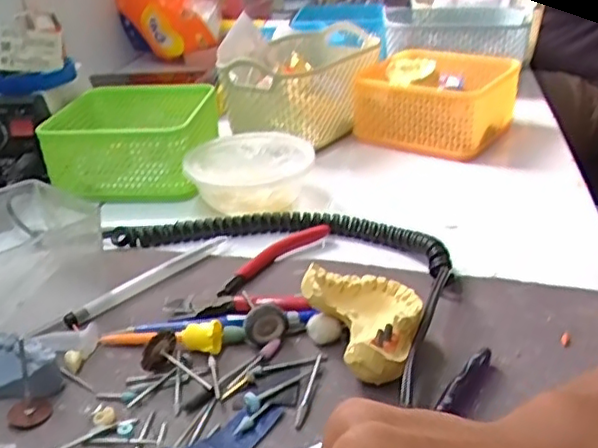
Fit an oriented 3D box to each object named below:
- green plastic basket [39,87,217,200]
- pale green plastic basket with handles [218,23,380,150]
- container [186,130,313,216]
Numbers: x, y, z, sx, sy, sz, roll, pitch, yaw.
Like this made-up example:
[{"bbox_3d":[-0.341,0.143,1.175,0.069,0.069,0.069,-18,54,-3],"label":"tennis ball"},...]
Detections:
[{"bbox_3d":[-0.147,-0.079,0.582,0.131,0.060,0.132,2,29,9],"label":"green plastic basket"},{"bbox_3d":[0.008,-0.145,0.663,0.130,0.074,0.189,6,30,15],"label":"pale green plastic basket with handles"},{"bbox_3d":[-0.040,-0.042,0.525,0.101,0.041,0.094,-2,29,2],"label":"container"}]

